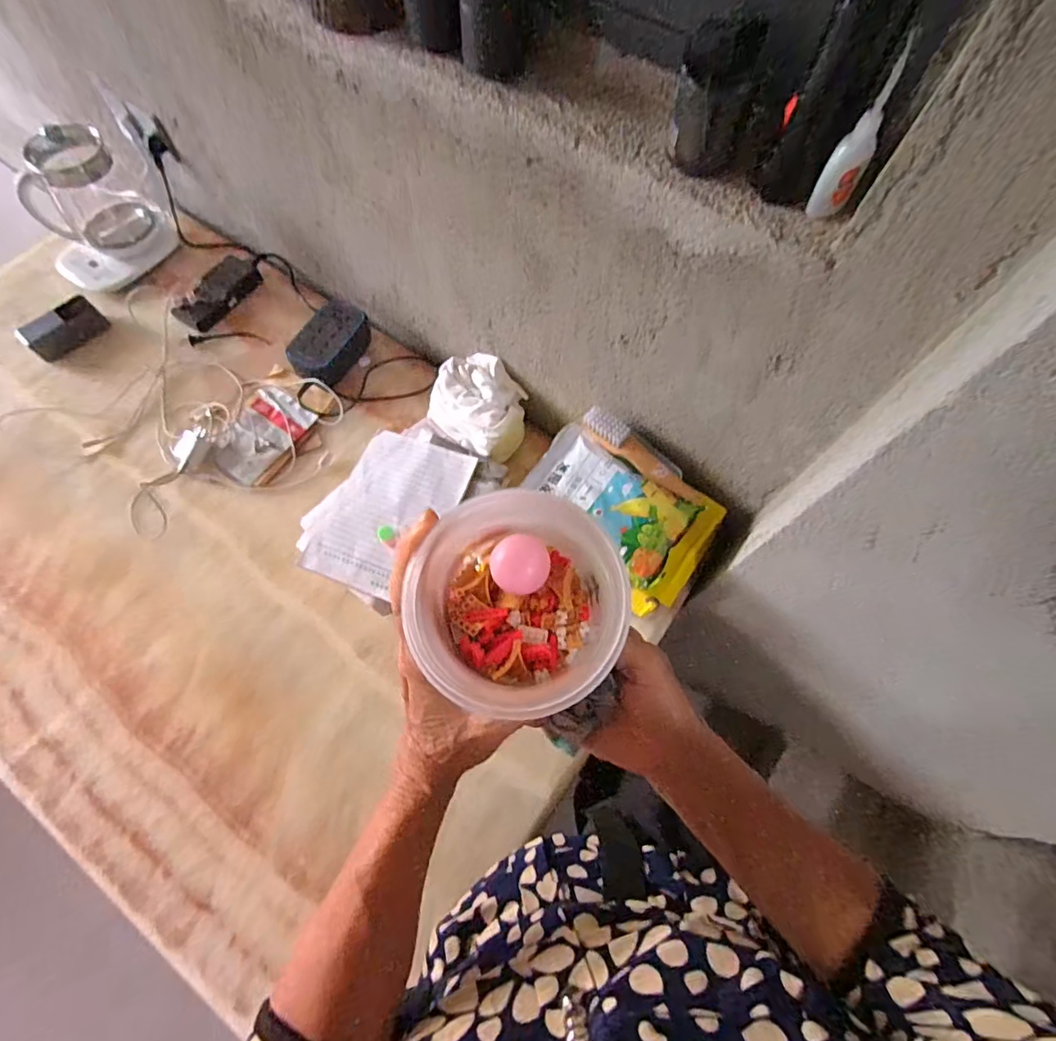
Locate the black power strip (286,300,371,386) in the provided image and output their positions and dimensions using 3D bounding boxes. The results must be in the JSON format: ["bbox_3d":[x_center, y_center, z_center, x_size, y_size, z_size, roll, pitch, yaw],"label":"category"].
[{"bbox_3d":[-0.346,-0.311,0.924,0.091,0.059,0.149,24,70,9],"label":"black power strip"}]

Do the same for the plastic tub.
[{"bbox_3d":[-0.005,0.042,0.254,0.094,0.080,0.096,0,68,0],"label":"plastic tub"}]

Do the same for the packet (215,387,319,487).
[{"bbox_3d":[-0.453,-0.146,0.892,0.112,0.007,0.164,28,71,10],"label":"packet"}]

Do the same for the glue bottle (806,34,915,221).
[{"bbox_3d":[0.255,-0.292,0.401,0.023,0.113,0.026,-38,74,-16],"label":"glue bottle"}]

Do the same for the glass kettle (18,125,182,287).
[{"bbox_3d":[-0.798,-0.565,0.947,0.219,0.181,0.157,-39,73,-14],"label":"glass kettle"}]

